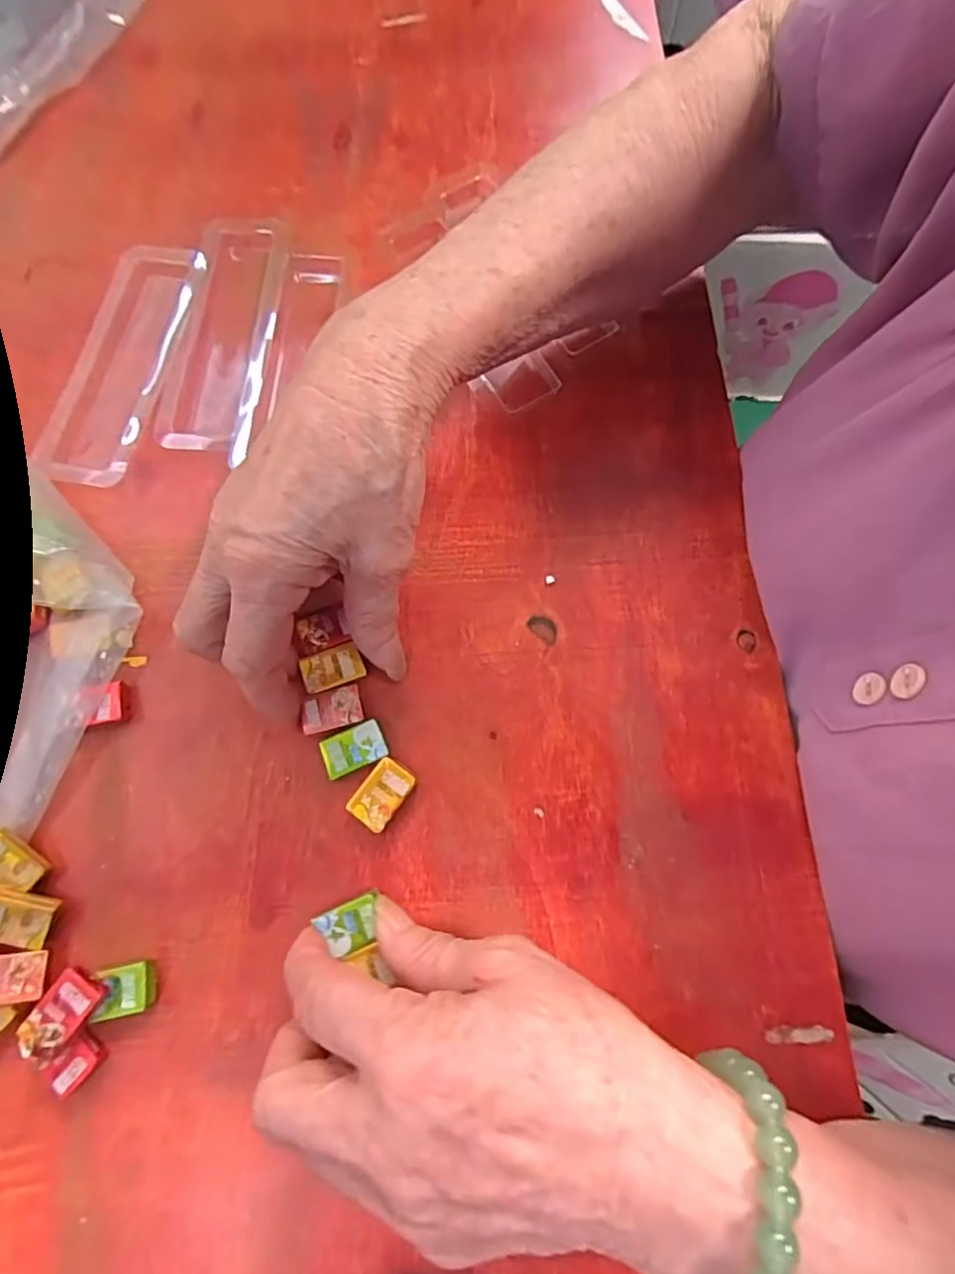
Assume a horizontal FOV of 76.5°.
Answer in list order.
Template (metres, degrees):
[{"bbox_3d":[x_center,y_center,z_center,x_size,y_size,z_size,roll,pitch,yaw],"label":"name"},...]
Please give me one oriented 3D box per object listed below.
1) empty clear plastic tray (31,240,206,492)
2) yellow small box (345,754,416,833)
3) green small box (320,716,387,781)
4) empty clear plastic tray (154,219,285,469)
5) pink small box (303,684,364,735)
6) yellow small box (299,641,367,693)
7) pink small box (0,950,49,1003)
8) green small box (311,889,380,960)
[{"bbox_3d":[-0.174,-0.137,0.301,0.050,0.009,0.133,12,75,4],"label":"empty clear plastic tray"},{"bbox_3d":[-0.038,0.063,0.244,0.017,0.008,0.026,34,77,9],"label":"yellow small box"},{"bbox_3d":[-0.051,0.046,0.248,0.025,0.006,0.016,-23,75,-6],"label":"green small box"},{"bbox_3d":[-0.127,-0.155,0.306,0.049,0.007,0.137,5,74,2],"label":"empty clear plastic tray"},{"bbox_3d":[-0.060,0.030,0.249,0.025,0.004,0.016,-14,75,-4],"label":"pink small box"},{"bbox_3d":[-0.061,0.012,0.254,0.026,0.004,0.016,-19,75,-5],"label":"yellow small box"},{"bbox_3d":[-0.173,0.124,0.220,0.027,0.004,0.017,6,53,-22],"label":"pink small box"},{"bbox_3d":[-0.047,0.108,0.228,0.024,0.006,0.017,-25,76,-7],"label":"green small box"}]

